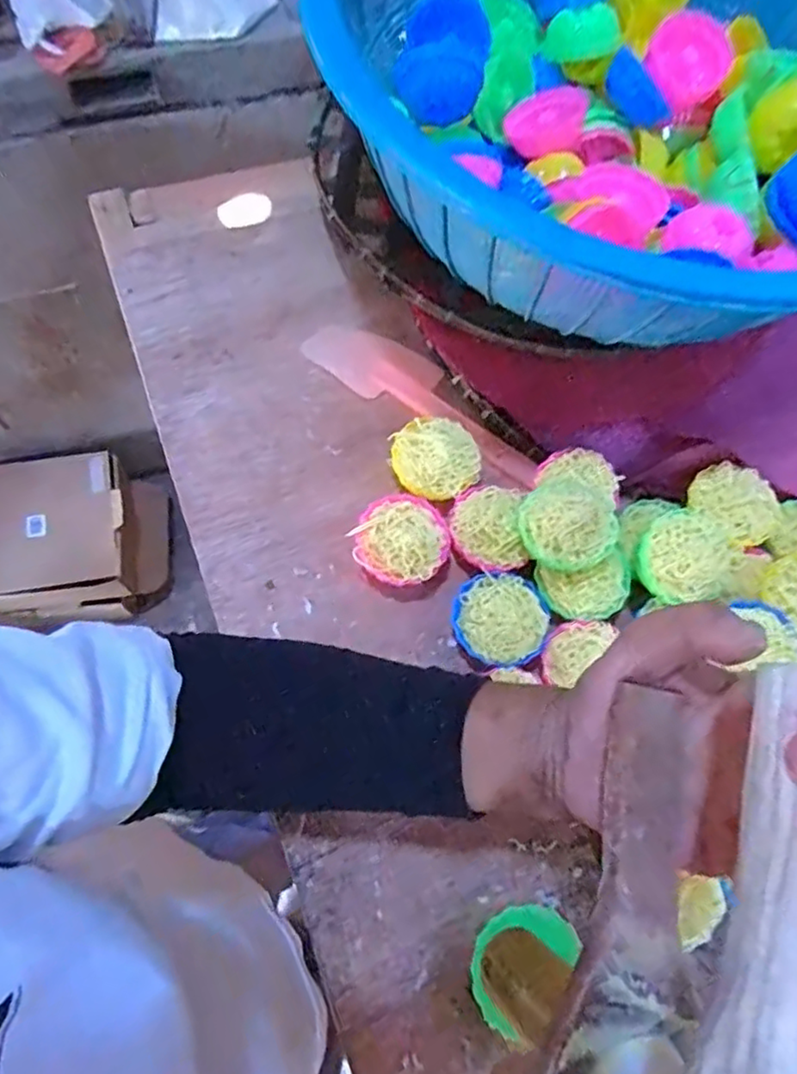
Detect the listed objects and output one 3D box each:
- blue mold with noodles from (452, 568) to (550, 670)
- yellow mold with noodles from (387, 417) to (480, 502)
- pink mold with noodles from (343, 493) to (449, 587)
[{"bbox_3d":[0.065,0.055,0.422,0.058,0.026,0.060,2,68,-4],"label":"blue mold with noodles"},{"bbox_3d":[0.025,-0.053,0.458,0.058,0.032,0.061,2,68,-4],"label":"yellow mold with noodles"},{"bbox_3d":[0.003,0.002,0.432,0.061,0.038,0.061,2,68,-4],"label":"pink mold with noodles"}]

